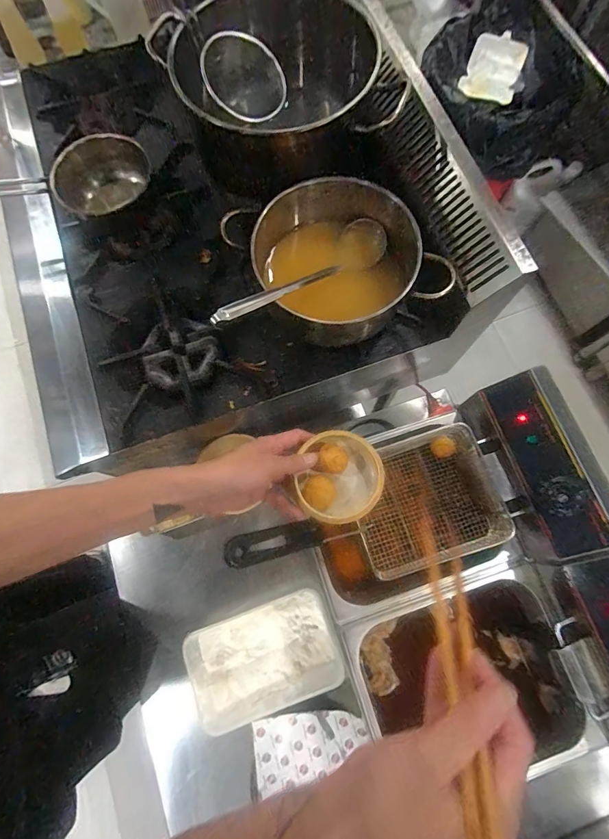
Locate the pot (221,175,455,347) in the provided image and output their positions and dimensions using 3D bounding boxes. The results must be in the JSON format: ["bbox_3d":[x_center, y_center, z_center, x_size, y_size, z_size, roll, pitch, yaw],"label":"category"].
[{"bbox_3d":[0.058,-0.244,0.638,0.267,0.115,0.236,-15,75,-4],"label":"pot"}]

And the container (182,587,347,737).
[{"bbox_3d":[-0.070,0.425,0.717,0.258,0.067,0.165,-19,76,-5],"label":"container"}]

